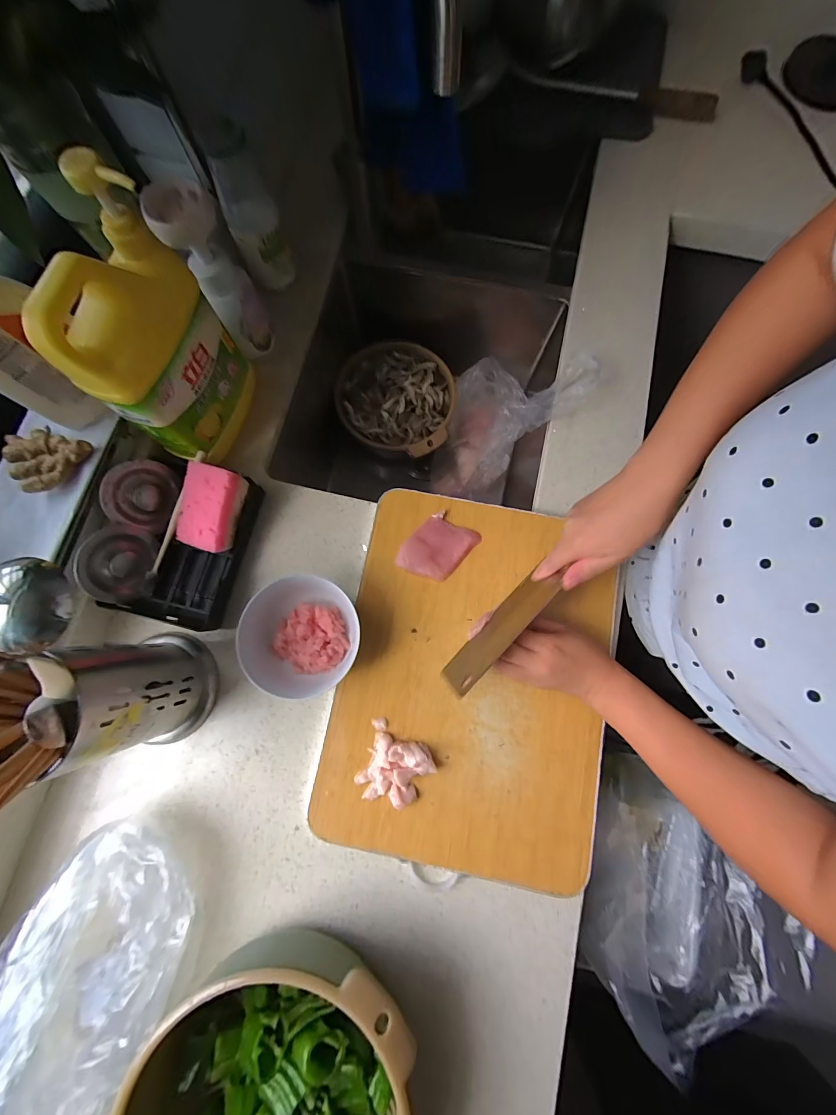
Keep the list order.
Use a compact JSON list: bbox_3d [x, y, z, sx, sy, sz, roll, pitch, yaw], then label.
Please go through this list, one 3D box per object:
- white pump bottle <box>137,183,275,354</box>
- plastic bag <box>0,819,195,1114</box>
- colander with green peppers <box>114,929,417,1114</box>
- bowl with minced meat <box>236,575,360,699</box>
[{"bbox_3d":[-0.227,-0.320,0.435,0.065,0.161,0.076,-29,80,-5],"label":"white pump bottle"},{"bbox_3d":[-0.310,0.390,0.341,0.158,0.098,0.250,30,81,6],"label":"plastic bag"},{"bbox_3d":[-0.120,0.465,0.326,0.218,0.093,0.223,1,79,1],"label":"colander with green peppers"},{"bbox_3d":[-0.128,0.085,0.417,0.124,0.065,0.124,0,79,0],"label":"bowl with minced meat"}]

